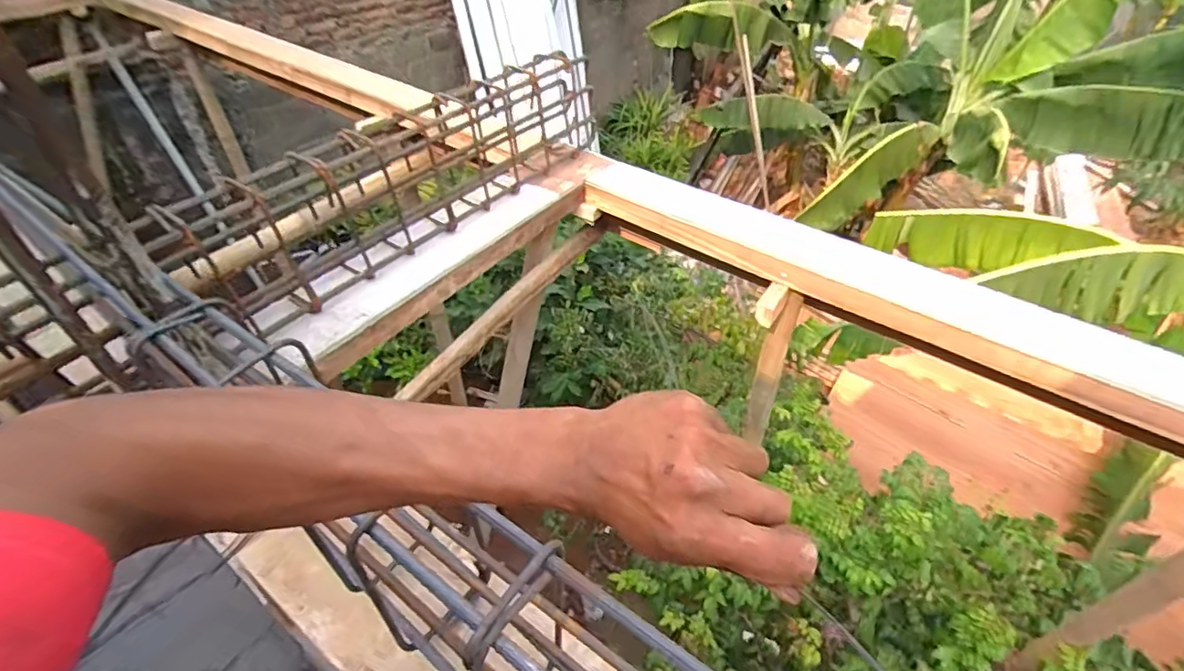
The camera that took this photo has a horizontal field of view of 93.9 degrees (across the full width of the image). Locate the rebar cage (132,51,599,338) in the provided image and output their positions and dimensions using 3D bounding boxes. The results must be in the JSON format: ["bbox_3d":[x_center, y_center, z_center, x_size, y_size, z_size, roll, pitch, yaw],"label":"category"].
[{"bbox_3d":[-0.326,-0.352,1.162,0.148,0.247,1.056,26,48,23],"label":"rebar cage"}]

